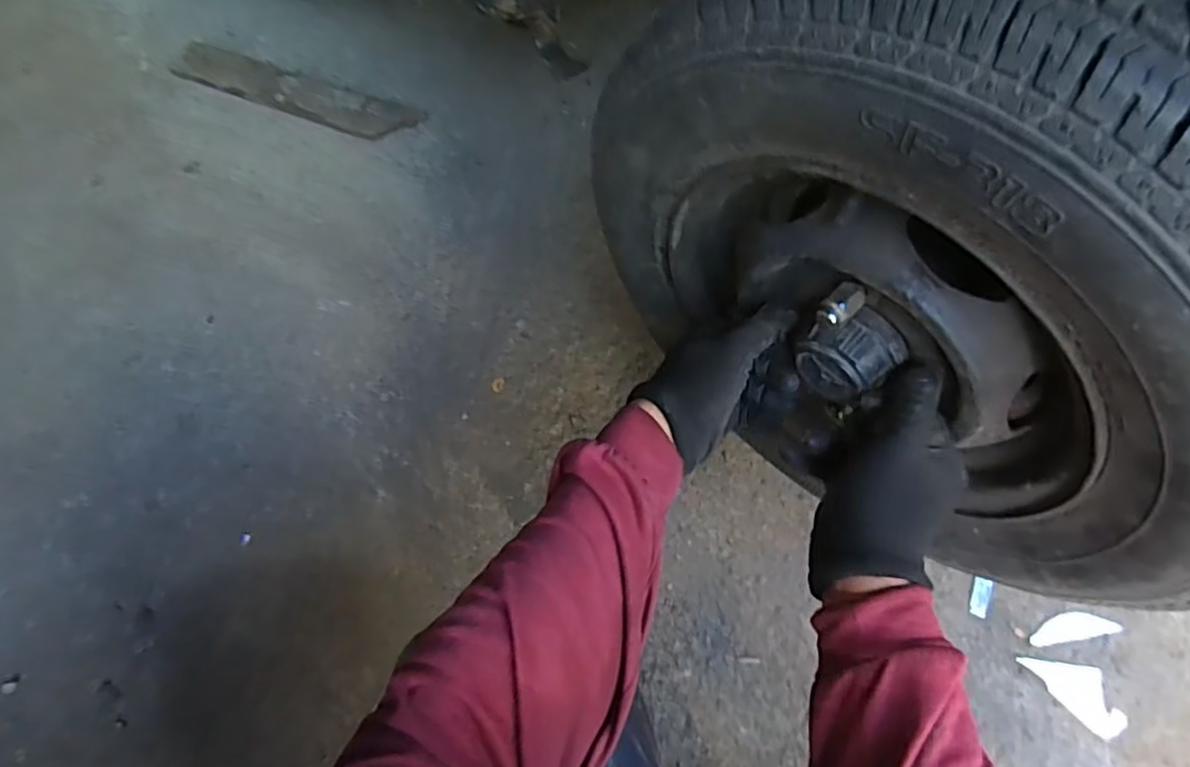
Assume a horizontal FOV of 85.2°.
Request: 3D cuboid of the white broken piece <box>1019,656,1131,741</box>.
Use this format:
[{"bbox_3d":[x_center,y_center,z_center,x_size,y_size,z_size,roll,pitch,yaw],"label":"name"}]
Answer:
[{"bbox_3d":[0.574,0.362,0.766,0.062,0.005,0.117,-36,72,-10],"label":"white broken piece"}]

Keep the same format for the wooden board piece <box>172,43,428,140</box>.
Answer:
[{"bbox_3d":[-0.505,-0.493,1.090,0.432,0.018,0.090,20,69,7],"label":"wooden board piece"}]

